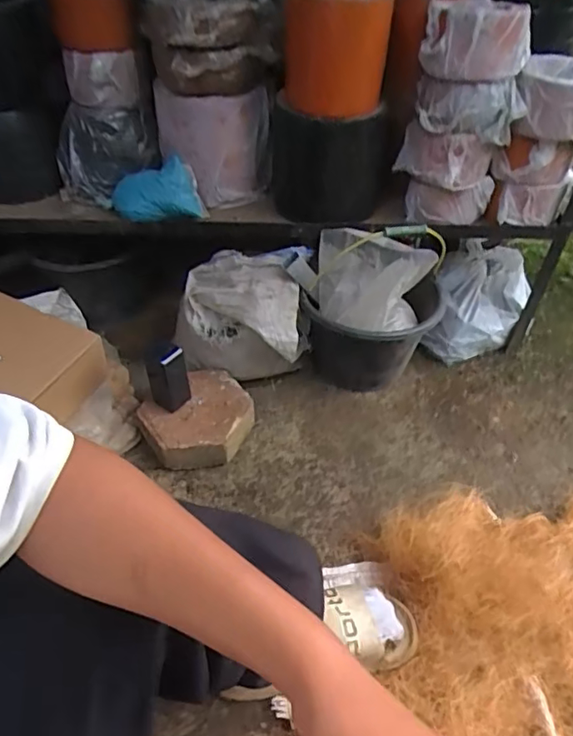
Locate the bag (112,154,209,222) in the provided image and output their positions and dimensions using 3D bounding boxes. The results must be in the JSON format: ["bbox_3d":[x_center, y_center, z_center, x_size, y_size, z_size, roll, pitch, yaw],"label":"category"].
[{"bbox_3d":[-0.236,-0.323,1.005,0.163,0.075,0.100,-8,45,-10],"label":"bag"}]

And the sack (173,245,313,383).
[{"bbox_3d":[-0.086,-0.091,1.085,0.259,0.242,0.145,5,44,3],"label":"sack"}]

